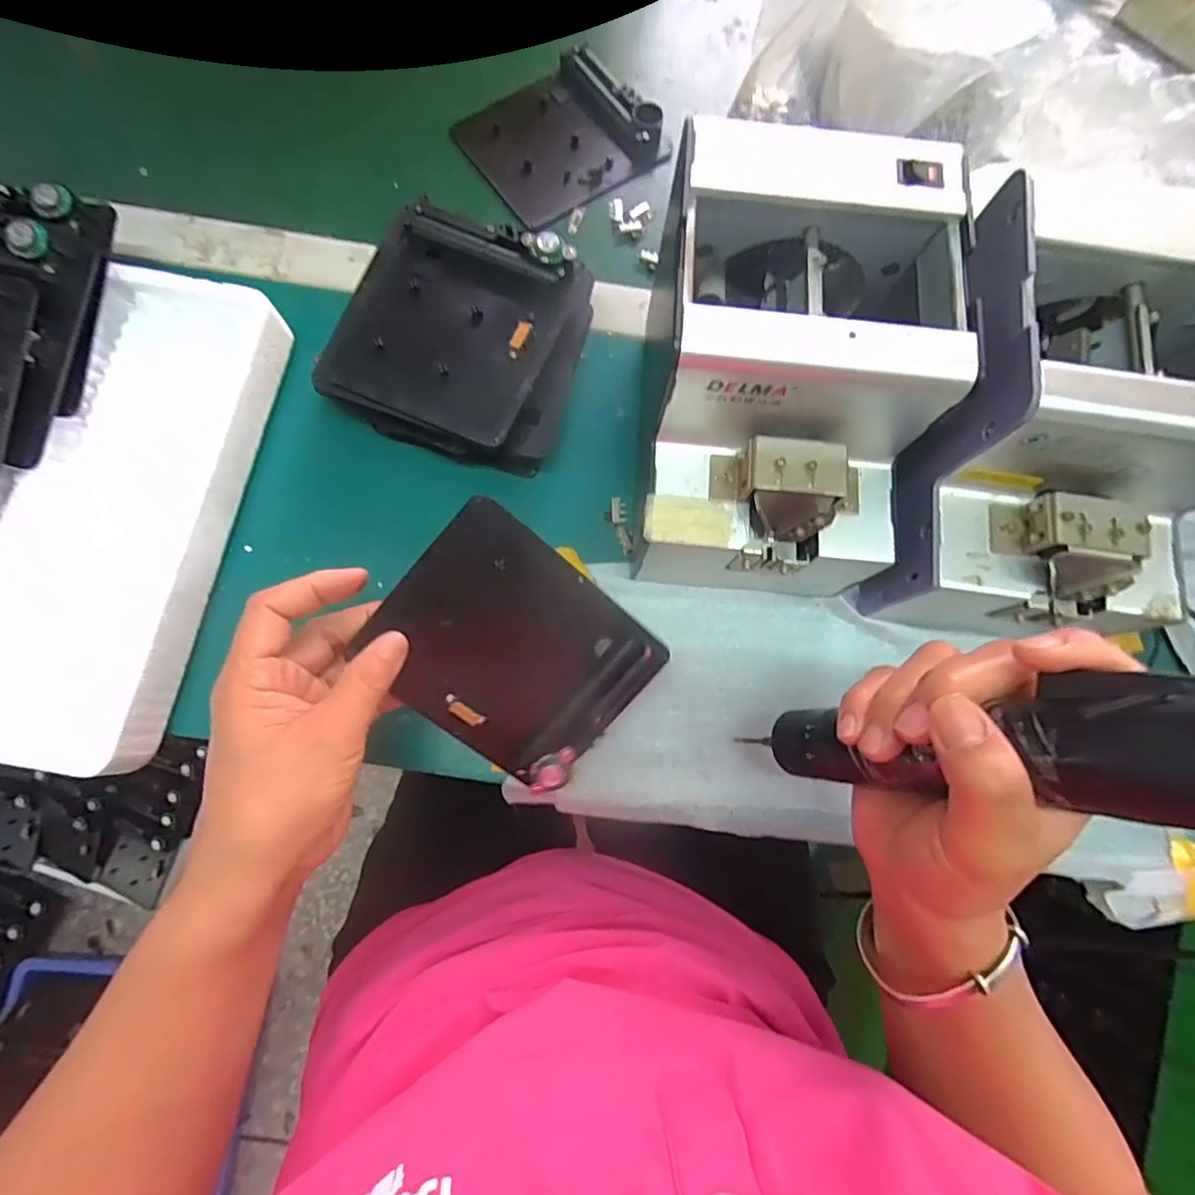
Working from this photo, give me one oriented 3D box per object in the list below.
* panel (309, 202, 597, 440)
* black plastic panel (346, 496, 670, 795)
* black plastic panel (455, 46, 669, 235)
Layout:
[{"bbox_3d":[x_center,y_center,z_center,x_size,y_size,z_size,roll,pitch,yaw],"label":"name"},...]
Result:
[{"bbox_3d":[-0.085,-0.162,0.332,0.118,0.022,0.127,21,77,3],"label":"panel"},{"bbox_3d":[-0.043,0.029,0.295,0.128,0.014,0.106,41,96,-13],"label":"black plastic panel"},{"bbox_3d":[-0.025,-0.342,0.428,0.129,0.016,0.112,-36,81,-10],"label":"black plastic panel"}]

